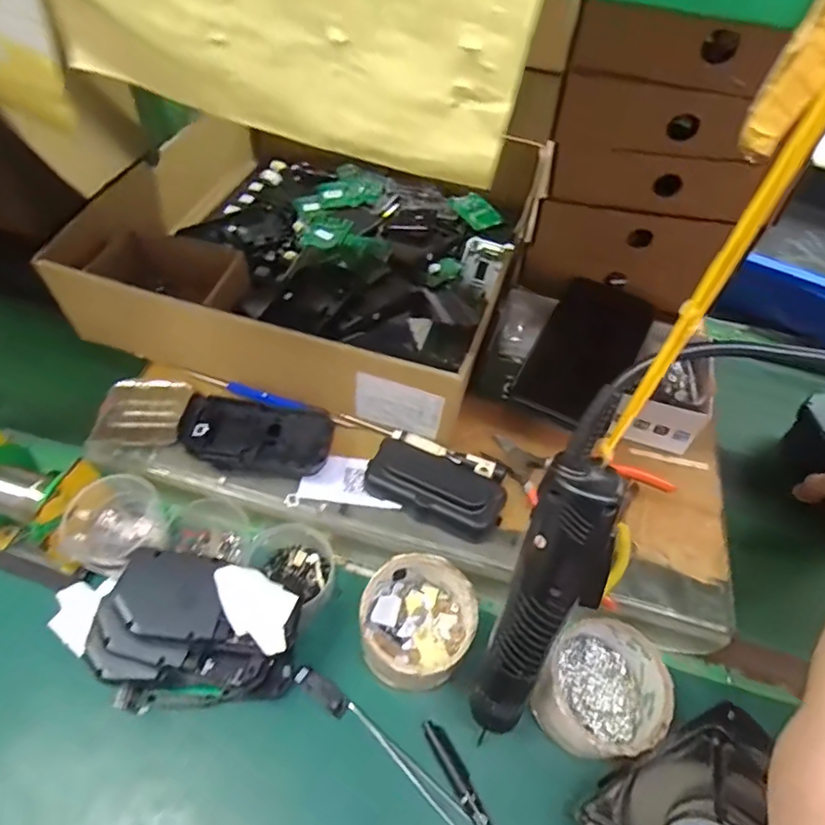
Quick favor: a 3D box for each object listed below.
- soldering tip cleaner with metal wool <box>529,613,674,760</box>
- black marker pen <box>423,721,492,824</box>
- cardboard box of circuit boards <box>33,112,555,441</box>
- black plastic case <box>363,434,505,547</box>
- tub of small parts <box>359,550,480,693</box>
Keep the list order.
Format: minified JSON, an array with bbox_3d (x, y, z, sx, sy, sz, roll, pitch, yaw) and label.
[{"bbox_3d":[0.132,0.193,0.379,0.076,0.046,0.087,32,57,20],"label":"soldering tip cleaner with metal wool"},{"bbox_3d":[0.048,0.270,0.354,0.013,0.019,0.139,-24,57,-21],"label":"black marker pen"},{"bbox_3d":[-0.097,-0.169,0.553,0.384,0.080,0.344,15,53,8],"label":"cardboard box of circuit boards"},{"bbox_3d":[0.018,0.056,0.425,0.107,0.023,0.053,22,54,13],"label":"black plastic case"},{"bbox_3d":[0.004,0.153,0.401,0.076,0.064,0.077,2,52,-2],"label":"tub of small parts"}]

